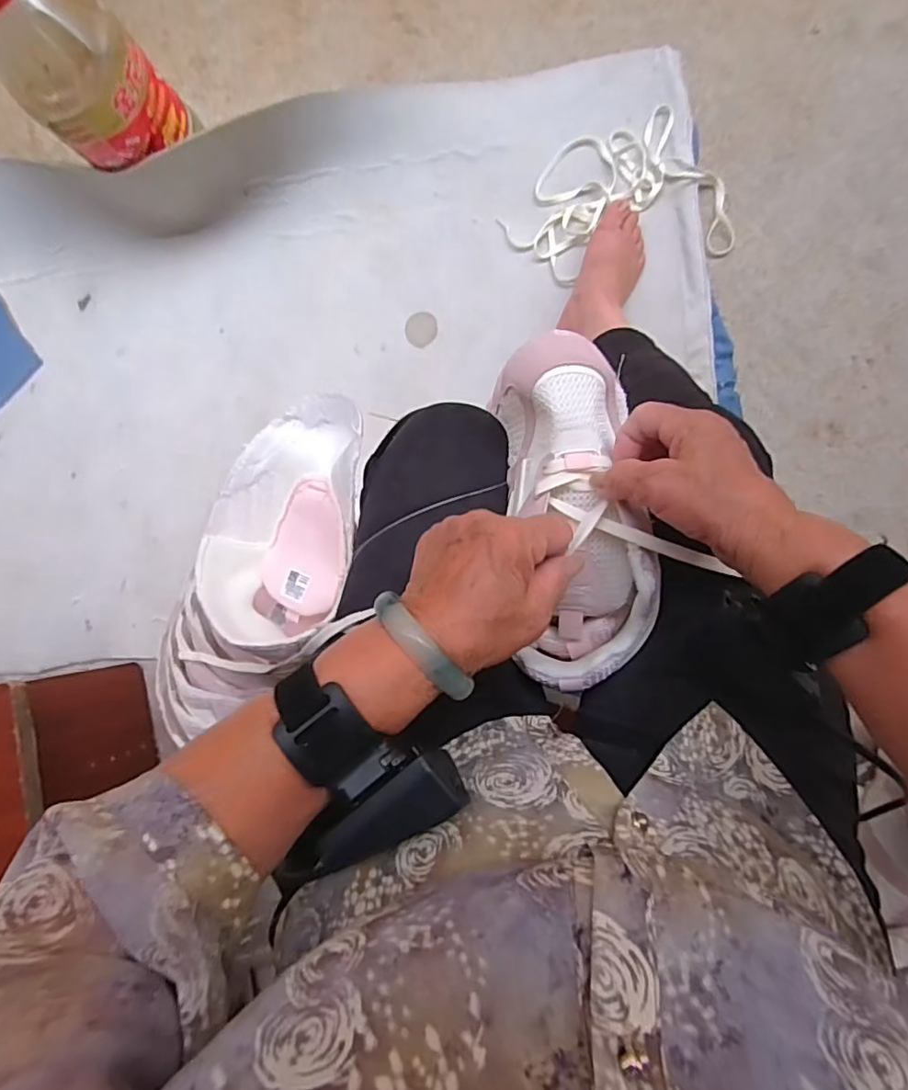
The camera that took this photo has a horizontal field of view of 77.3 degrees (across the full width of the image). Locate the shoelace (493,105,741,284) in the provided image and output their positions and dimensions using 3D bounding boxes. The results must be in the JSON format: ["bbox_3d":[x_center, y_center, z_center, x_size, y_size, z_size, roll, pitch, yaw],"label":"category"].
[{"bbox_3d":[0.208,-0.452,0.757,0.275,0.022,0.210,-17,86,9],"label":"shoelace"}]

